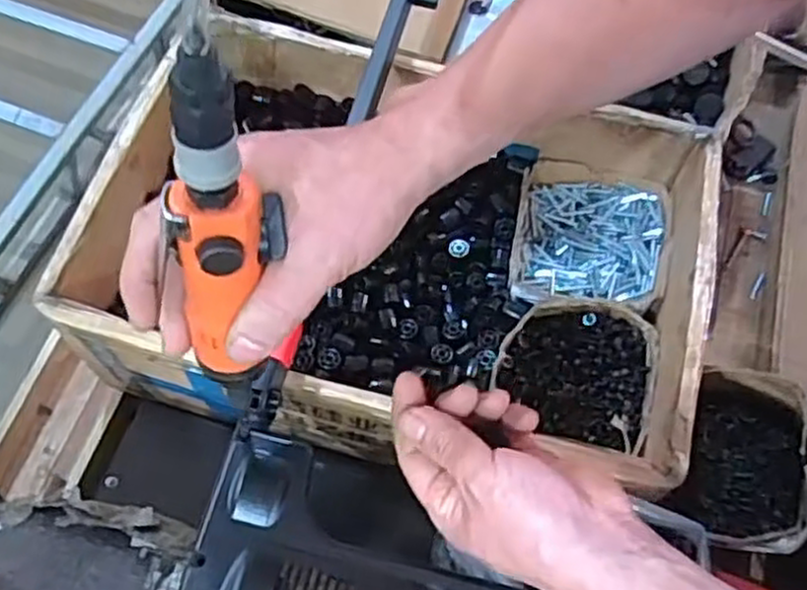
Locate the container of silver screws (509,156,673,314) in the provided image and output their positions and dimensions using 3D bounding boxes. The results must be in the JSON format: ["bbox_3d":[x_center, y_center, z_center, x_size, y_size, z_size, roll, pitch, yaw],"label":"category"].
[{"bbox_3d":[0.185,-0.049,0.761,0.146,0.056,0.154,13,65,5],"label":"container of silver screws"}]

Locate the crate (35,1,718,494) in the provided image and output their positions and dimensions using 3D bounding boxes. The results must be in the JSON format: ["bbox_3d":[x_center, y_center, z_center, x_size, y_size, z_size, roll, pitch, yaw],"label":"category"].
[{"bbox_3d":[-0.005,-0.037,0.696,0.512,0.146,0.341,15,65,5],"label":"crate"}]

